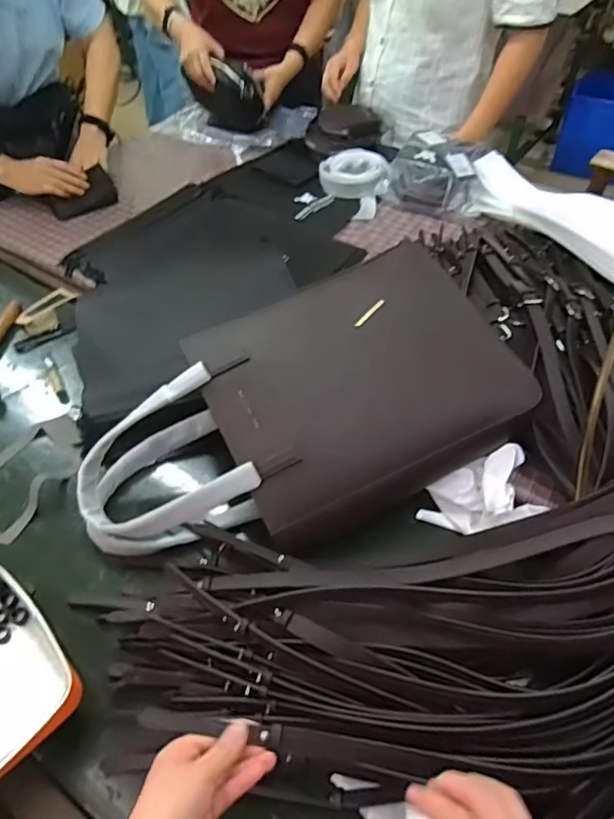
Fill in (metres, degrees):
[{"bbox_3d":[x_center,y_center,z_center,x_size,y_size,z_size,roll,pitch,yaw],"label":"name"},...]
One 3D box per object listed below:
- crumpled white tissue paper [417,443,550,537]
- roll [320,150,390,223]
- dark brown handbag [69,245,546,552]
[{"bbox_3d":[0.221,0.110,0.685,0.149,0.069,0.081,-13,51,-11],"label":"crumpled white tissue paper"},{"bbox_3d":[0.099,-0.477,1.148,0.145,0.059,0.211,2,49,1],"label":"roll"},{"bbox_3d":[-0.013,0.012,0.695,0.549,0.092,0.293,-28,71,-8],"label":"dark brown handbag"}]

